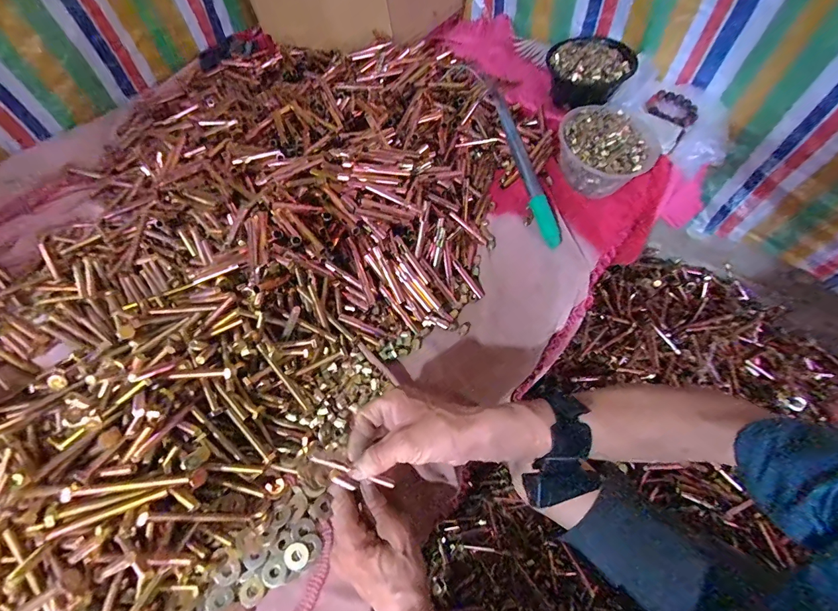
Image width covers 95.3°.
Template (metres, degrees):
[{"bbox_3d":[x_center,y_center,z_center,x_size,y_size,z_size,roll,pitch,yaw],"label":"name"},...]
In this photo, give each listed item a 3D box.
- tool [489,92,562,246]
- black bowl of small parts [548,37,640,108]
[{"bbox_3d":[0.176,-0.234,0.635,0.033,0.027,0.288,-17,81,-9],"label":"tool"},{"bbox_3d":[0.331,-0.462,0.747,0.158,0.064,0.173,0,60,0],"label":"black bowl of small parts"}]

